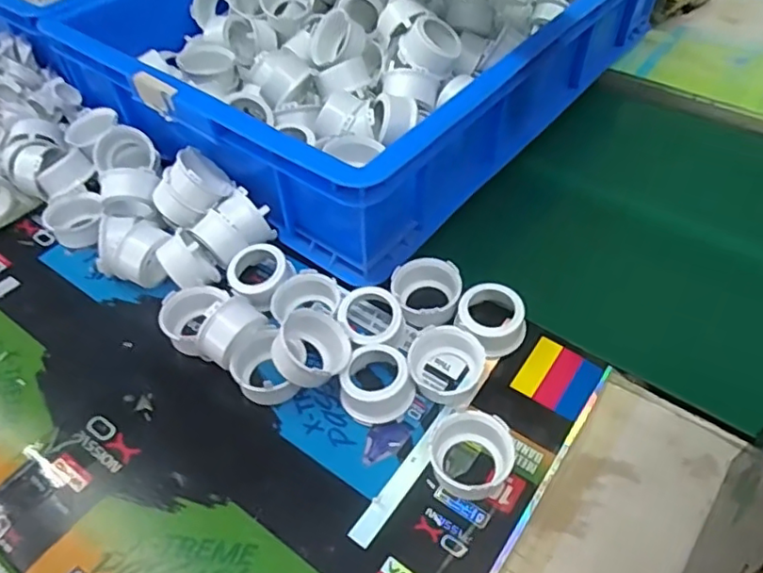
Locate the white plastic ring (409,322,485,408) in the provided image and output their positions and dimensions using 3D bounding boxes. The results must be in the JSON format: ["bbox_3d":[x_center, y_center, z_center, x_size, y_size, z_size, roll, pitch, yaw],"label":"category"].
[{"bbox_3d":[0.049,0.055,0.438,0.050,0.038,0.053,-1,49,1],"label":"white plastic ring"}]

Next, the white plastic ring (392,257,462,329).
[{"bbox_3d":[0.036,0.003,0.478,0.051,0.032,0.059,-6,49,-5],"label":"white plastic ring"}]

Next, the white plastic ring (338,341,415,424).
[{"bbox_3d":[-0.003,0.071,0.426,0.050,0.037,0.048,34,55,28],"label":"white plastic ring"}]

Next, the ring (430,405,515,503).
[{"bbox_3d":[0.059,0.111,0.397,0.055,0.032,0.052,19,49,17],"label":"ring"}]

